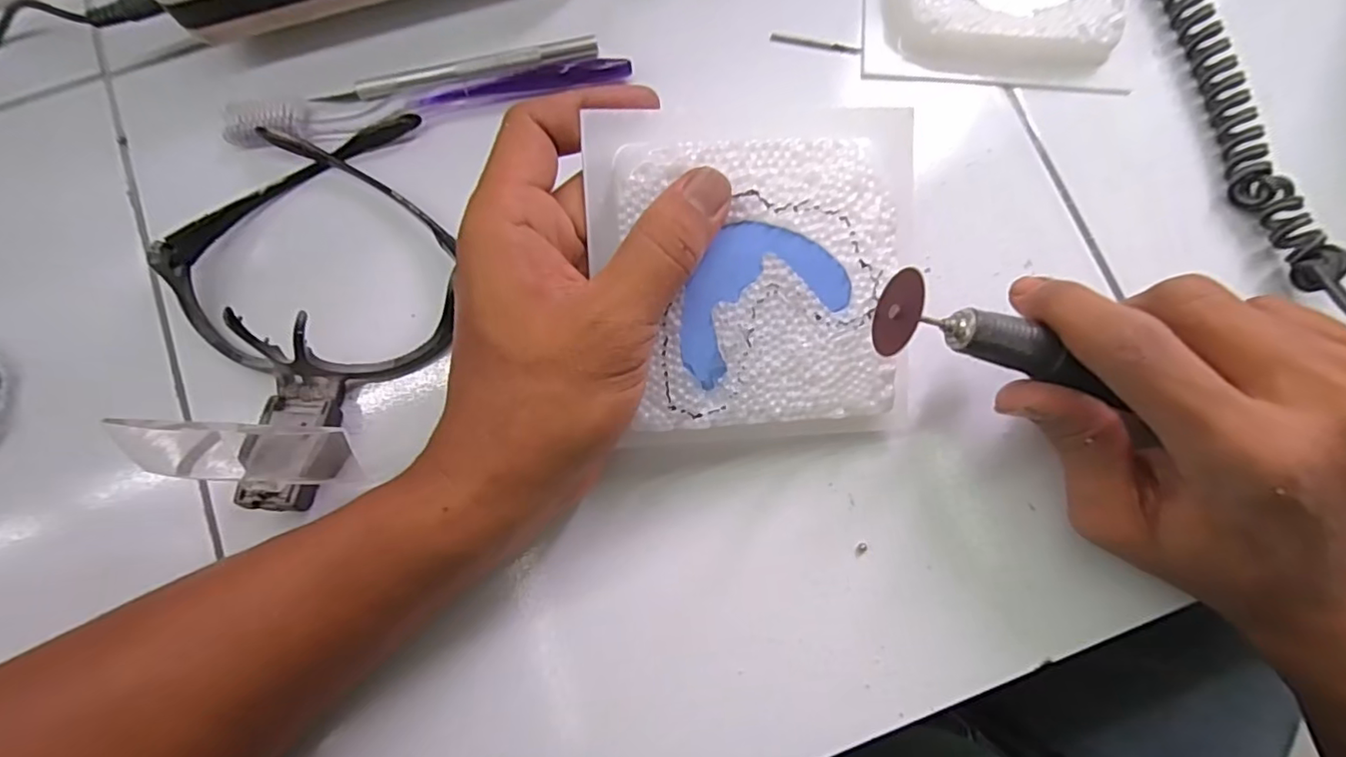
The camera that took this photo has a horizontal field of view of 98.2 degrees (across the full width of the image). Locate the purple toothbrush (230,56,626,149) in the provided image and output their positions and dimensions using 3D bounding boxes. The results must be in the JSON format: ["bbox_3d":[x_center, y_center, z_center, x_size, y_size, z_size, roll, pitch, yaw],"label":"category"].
[{"bbox_3d":[-0.114,-0.131,0.271,0.186,0.011,0.019,-9,80,-1],"label":"purple toothbrush"}]

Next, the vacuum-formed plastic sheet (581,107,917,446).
[{"bbox_3d":[0.033,-0.037,0.225,0.117,0.027,0.127,-7,98,-5],"label":"vacuum-formed plastic sheet"}]

